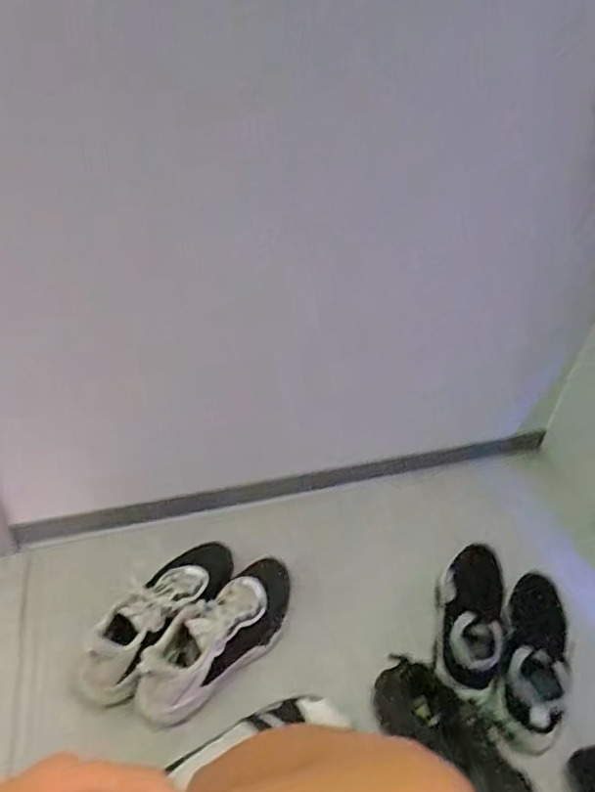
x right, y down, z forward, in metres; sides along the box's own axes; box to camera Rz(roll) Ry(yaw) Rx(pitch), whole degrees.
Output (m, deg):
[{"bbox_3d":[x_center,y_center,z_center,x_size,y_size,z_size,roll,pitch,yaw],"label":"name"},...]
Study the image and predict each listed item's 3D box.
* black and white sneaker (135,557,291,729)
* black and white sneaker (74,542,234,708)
[{"bbox_3d":[-0.121,0.368,0.854,0.106,0.107,0.299,30,45,28],"label":"black and white sneaker"},{"bbox_3d":[-0.218,0.349,0.882,0.114,0.098,0.315,22,41,20],"label":"black and white sneaker"}]

